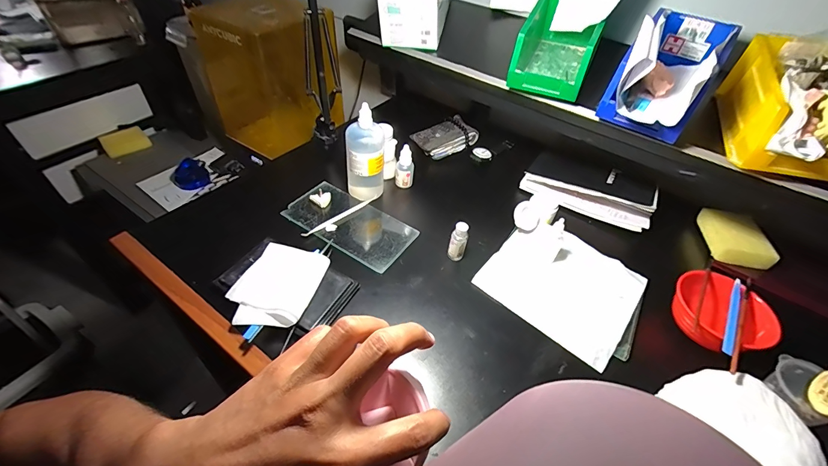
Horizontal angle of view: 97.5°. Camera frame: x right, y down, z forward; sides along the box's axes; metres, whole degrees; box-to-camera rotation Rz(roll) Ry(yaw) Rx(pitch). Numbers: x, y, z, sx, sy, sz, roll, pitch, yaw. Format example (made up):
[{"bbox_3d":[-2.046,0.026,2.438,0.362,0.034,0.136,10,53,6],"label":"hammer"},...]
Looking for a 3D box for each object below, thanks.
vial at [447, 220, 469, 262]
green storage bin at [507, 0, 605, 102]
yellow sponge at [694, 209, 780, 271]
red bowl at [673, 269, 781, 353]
[{"bbox_3d":[0.064,0.013,0.519,0.023,0.057,0.022,15,46,8],"label":"vial"},{"bbox_3d":[0.215,-0.281,0.542,0.099,0.090,0.168,21,48,14],"label":"green storage bin"},{"bbox_3d":[0.517,0.003,0.590,0.084,0.027,0.107,10,46,3],"label":"yellow sponge"},{"bbox_3d":[0.385,0.102,0.465,0.096,0.050,0.102,3,46,-3],"label":"red bowl"}]

